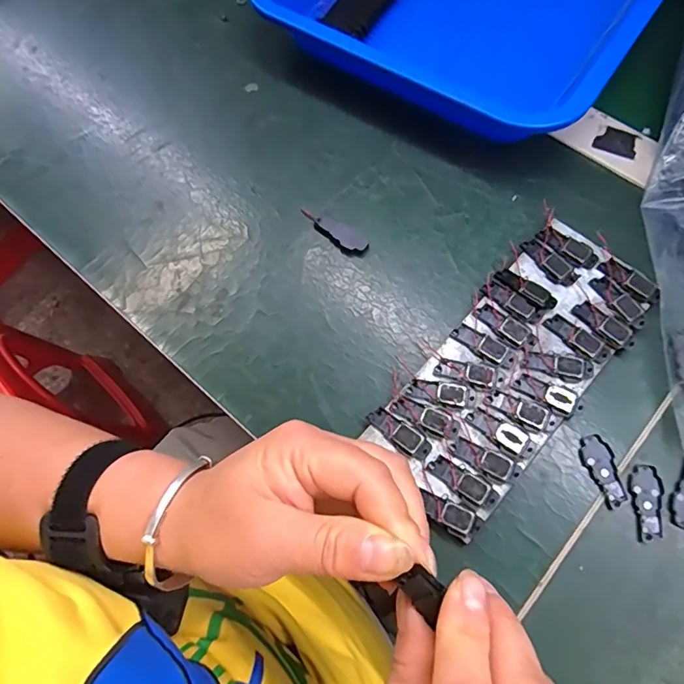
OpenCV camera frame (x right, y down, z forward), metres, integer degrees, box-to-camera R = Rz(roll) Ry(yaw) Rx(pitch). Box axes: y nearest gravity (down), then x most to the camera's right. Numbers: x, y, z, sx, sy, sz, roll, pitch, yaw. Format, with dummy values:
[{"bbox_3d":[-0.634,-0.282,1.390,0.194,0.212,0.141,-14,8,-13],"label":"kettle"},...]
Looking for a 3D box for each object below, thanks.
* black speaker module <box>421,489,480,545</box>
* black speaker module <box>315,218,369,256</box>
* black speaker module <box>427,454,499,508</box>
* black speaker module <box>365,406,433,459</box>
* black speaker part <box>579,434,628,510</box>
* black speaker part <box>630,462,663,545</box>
[{"bbox_3d":[0.057,0.092,0.261,0.033,0.004,0.015,32,74,14],"label":"black speaker module"},{"bbox_3d":[0.001,-0.072,0.329,0.039,0.004,0.017,40,76,16],"label":"black speaker module"},{"bbox_3d":[0.066,0.075,0.266,0.038,0.004,0.013,36,74,15],"label":"black speaker module"},{"bbox_3d":[0.032,0.051,0.277,0.039,0.004,0.014,37,75,15],"label":"black speaker module"},{"bbox_3d":[0.145,0.071,0.271,0.016,0.004,0.039,-15,69,-3],"label":"black speaker part"},{"bbox_3d":[0.165,0.086,0.264,0.016,0.004,0.040,8,69,6],"label":"black speaker part"}]

